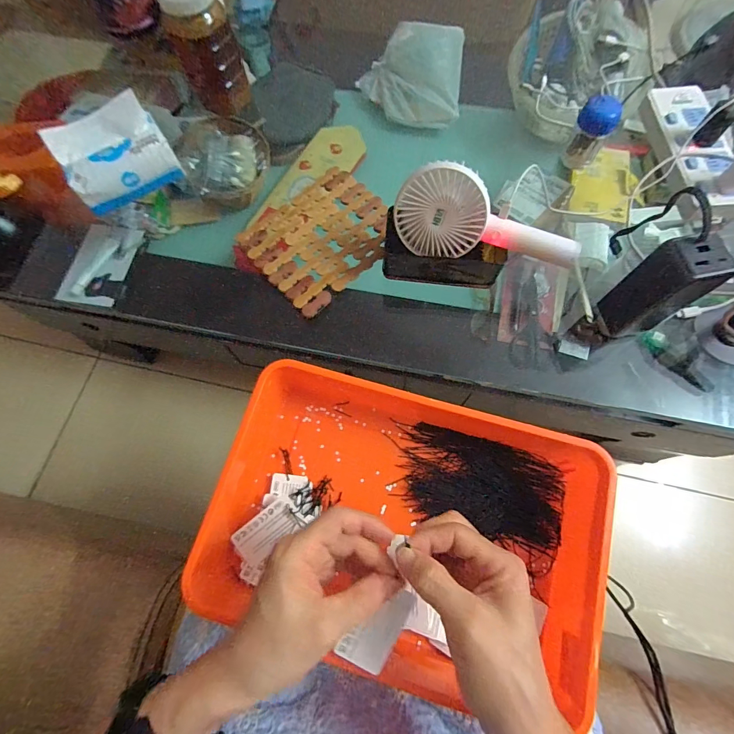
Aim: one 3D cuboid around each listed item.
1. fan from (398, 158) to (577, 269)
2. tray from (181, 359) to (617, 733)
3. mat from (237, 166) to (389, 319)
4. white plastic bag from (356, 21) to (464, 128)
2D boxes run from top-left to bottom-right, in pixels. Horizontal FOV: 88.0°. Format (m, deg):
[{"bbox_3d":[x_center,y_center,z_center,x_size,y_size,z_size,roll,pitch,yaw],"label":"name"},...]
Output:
[{"bbox_3d":[0.132,-0.168,0.420,0.196,0.095,0.040,11,40,8],"label":"fan"},{"bbox_3d":[0.029,0.132,0.323,0.304,0.088,0.229,15,72,7],"label":"tray"},{"bbox_3d":[-0.060,-0.181,0.521,0.193,0.009,0.163,-42,74,-12],"label":"mat"},{"bbox_3d":[0.093,-0.651,0.826,0.221,0.077,0.253,5,71,4],"label":"white plastic bag"}]

